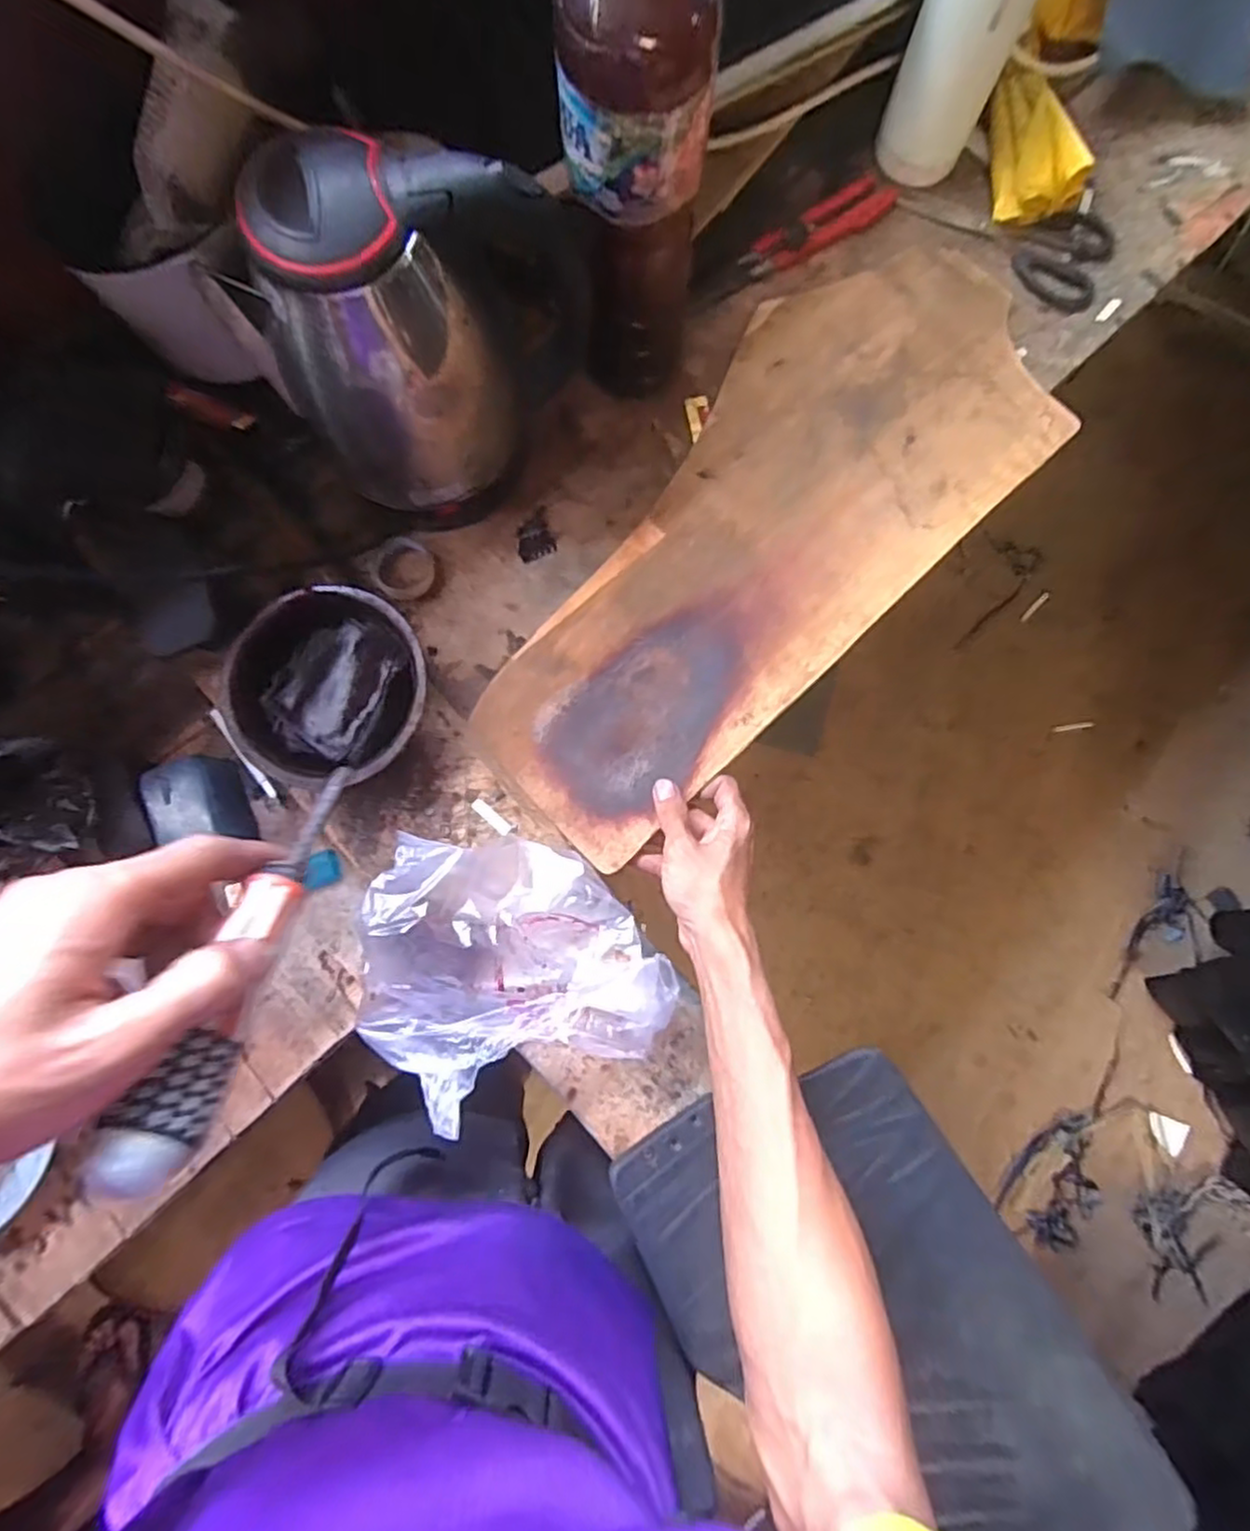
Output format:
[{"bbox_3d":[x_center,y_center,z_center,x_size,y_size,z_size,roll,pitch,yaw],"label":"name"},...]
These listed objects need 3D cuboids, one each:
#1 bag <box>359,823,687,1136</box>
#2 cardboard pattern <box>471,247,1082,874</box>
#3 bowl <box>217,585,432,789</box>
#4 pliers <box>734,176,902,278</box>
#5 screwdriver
[{"bbox_3d":[-0.071,0.148,0.480,0.200,0.074,0.182,12,83,1],"label":"bag"},{"bbox_3d":[0.119,-0.177,0.566,0.214,0.012,0.555,41,84,4],"label":"cardboard pattern"},{"bbox_3d":[-0.210,-0.052,0.519,0.137,0.061,0.136,0,83,-1],"label":"bowl"},{"bbox_3d":[0.164,-0.463,0.608,0.143,0.017,0.037,-32,85,-4],"label":"pliers"},{"bbox_3d":[-0.144,0.068,0.276,0.026,0.022,0.172,8,49,0],"label":"screwdriver"}]

